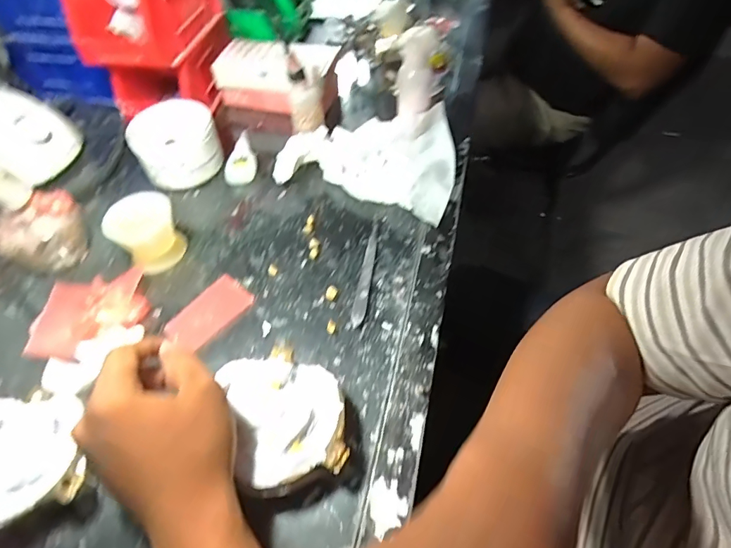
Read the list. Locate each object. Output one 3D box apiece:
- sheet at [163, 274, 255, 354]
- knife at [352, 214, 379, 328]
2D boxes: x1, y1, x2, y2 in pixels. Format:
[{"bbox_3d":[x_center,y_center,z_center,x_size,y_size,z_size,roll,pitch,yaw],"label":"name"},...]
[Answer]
[{"bbox_3d":[-0.148,0.037,0.413,0.046,0.004,0.078,32,61,24],"label":"sheet"},{"bbox_3d":[0.003,-0.008,0.441,0.012,0.005,0.140,6,53,7],"label":"knife"}]

